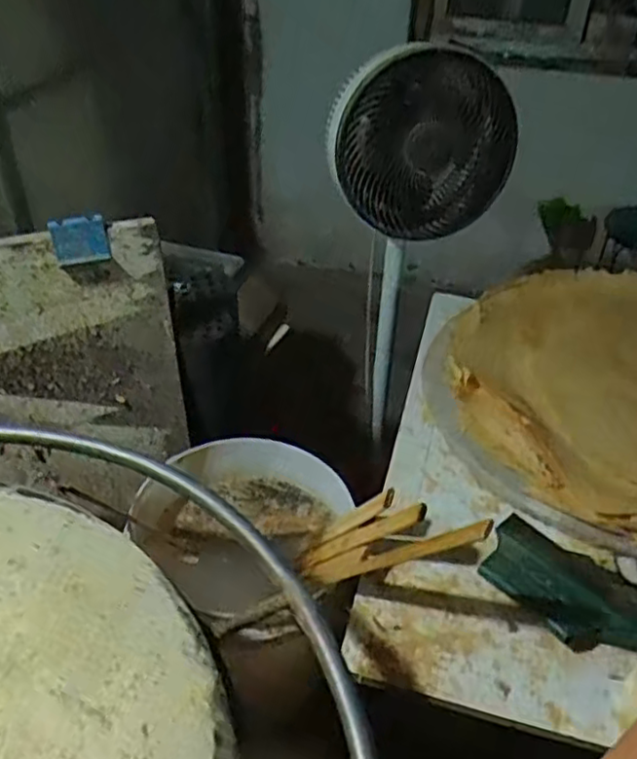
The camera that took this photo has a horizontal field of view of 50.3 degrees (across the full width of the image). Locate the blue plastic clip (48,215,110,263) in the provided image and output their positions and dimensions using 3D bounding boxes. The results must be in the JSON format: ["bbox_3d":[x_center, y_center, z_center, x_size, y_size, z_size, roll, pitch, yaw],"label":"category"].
[{"bbox_3d":[-0.302,-0.178,0.862,0.065,0.059,0.008,-12,41,-15],"label":"blue plastic clip"}]

